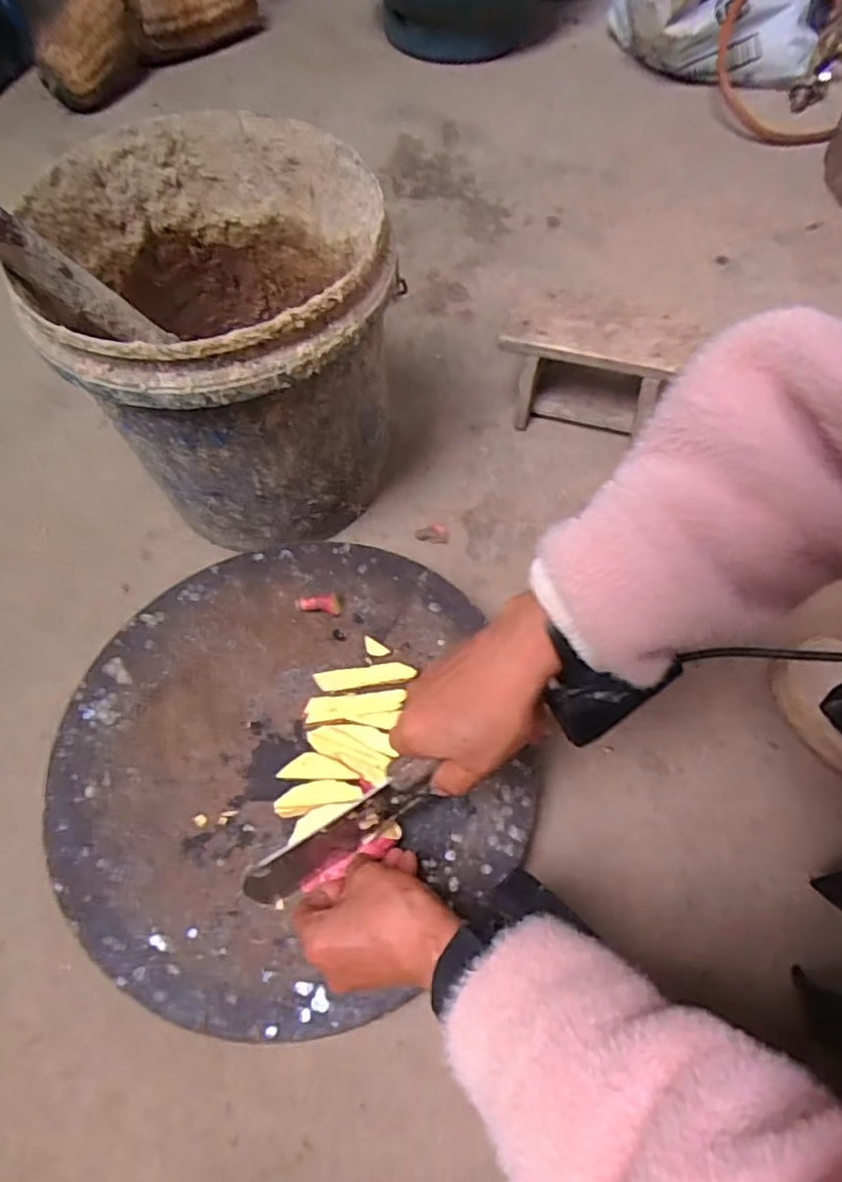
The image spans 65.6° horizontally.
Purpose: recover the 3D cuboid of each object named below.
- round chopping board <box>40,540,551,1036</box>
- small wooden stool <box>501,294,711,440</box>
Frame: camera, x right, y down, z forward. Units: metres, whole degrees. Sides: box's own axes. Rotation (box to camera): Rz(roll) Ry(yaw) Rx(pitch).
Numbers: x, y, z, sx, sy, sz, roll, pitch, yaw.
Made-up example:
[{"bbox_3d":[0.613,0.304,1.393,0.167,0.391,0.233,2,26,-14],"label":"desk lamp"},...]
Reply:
[{"bbox_3d":[-0.097,0.130,0.516,0.355,0.044,0.358,-1,62,2],"label":"round chopping board"},{"bbox_3d":[0.174,-0.232,0.673,0.183,0.101,0.108,18,63,9],"label":"small wooden stool"}]

